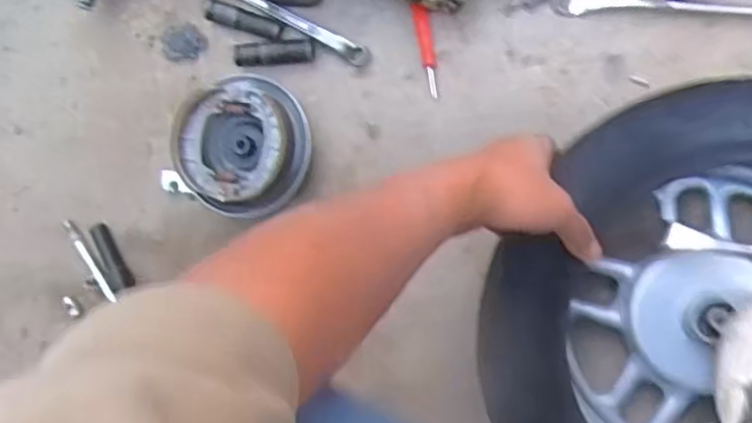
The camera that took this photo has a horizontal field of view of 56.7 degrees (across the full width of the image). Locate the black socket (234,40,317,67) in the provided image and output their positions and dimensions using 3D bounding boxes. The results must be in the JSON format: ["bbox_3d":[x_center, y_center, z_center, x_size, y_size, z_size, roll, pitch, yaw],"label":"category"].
[{"bbox_3d":[-0.092,-0.145,0.635,0.072,0.015,0.020,-4,88,8],"label":"black socket"}]

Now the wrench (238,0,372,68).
[{"bbox_3d":[-0.087,-0.182,0.639,0.184,0.009,0.017,30,93,8],"label":"wrench"}]

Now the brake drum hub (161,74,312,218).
[{"bbox_3d":[-0.120,-0.059,0.624,0.122,0.056,0.119,-1,84,9],"label":"brake drum hub"}]

